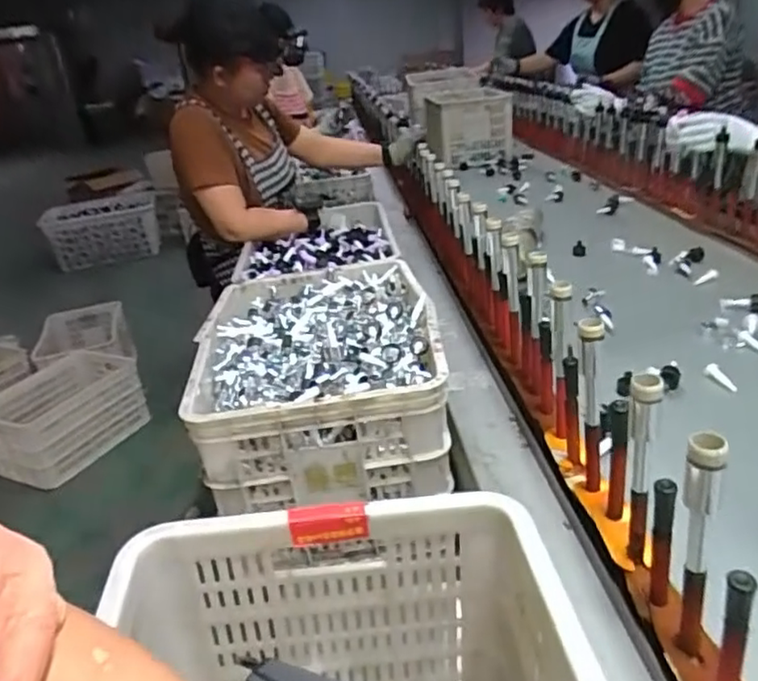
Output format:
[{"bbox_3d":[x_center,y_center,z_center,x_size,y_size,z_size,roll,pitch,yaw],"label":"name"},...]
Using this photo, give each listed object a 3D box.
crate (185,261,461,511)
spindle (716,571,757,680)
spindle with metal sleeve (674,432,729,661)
[{"bbox_3d":[-0.099,0.019,1.054,0.362,0.158,0.499,-8,26,-2],"label":"crate"},{"bbox_3d":[0.262,0.222,0.466,0.017,0.139,0.022,14,33,37],"label":"spindle"},{"bbox_3d":[0.252,0.178,0.504,0.026,0.242,0.032,8,30,28],"label":"spindle with metal sleeve"}]

